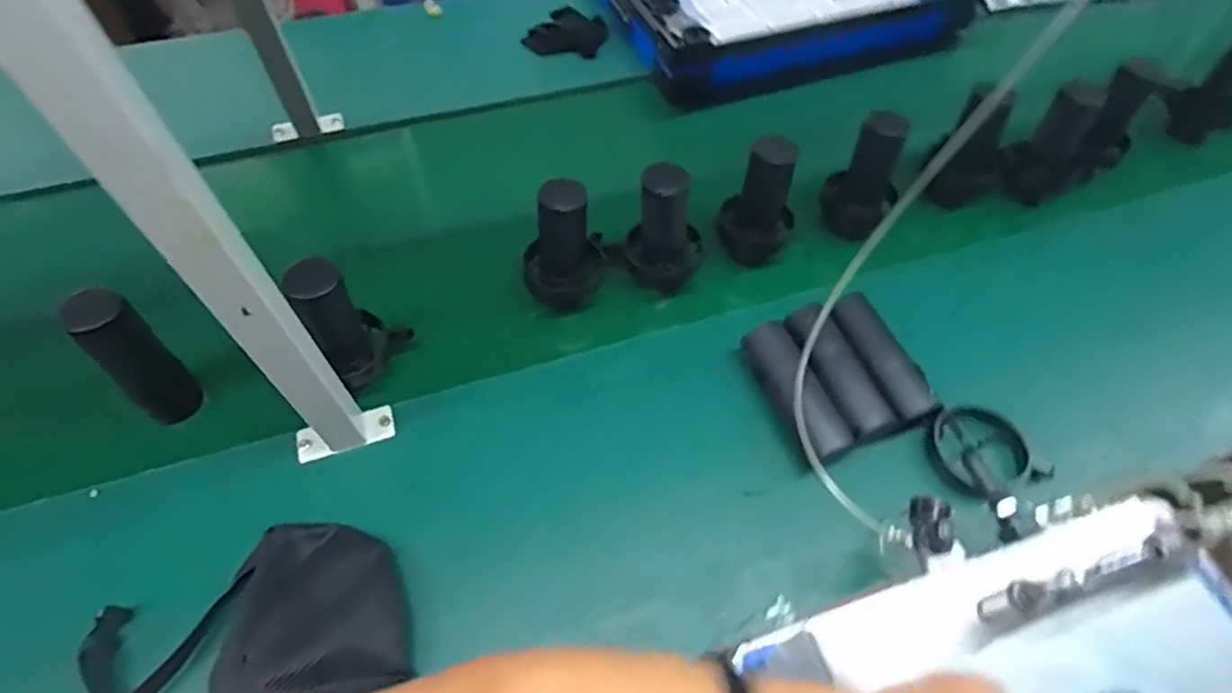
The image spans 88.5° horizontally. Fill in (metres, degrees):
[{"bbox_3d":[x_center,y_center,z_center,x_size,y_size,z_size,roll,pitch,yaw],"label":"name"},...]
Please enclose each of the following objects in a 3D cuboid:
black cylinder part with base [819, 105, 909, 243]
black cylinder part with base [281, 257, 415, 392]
[{"bbox_3d":[0.317,-0.222,0.811,0.082,0.144,0.081,22,60,13],"label":"black cylinder part with base"},{"bbox_3d":[-0.285,-0.027,0.672,0.063,0.170,0.081,34,63,20],"label":"black cylinder part with base"}]

